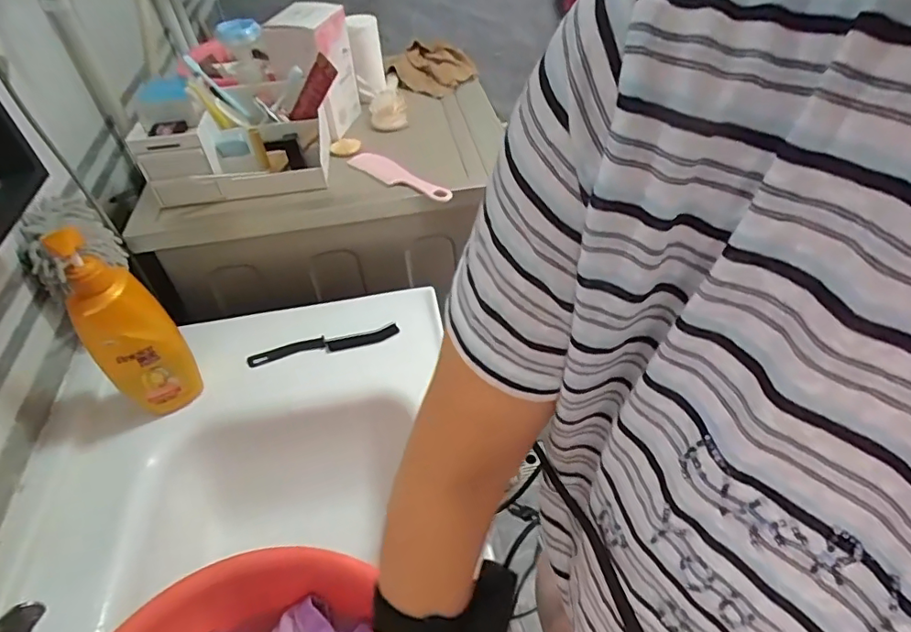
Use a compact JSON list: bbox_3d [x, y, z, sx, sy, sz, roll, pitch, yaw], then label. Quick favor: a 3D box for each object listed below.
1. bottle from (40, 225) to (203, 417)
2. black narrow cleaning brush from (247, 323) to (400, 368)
[{"bbox_3d":[-0.369,0.010,0.597,0.083,0.253,0.050,-33,52,-24],"label":"bottle"},{"bbox_3d":[-0.181,0.043,0.746,0.204,0.017,0.023,-13,47,-8],"label":"black narrow cleaning brush"}]

